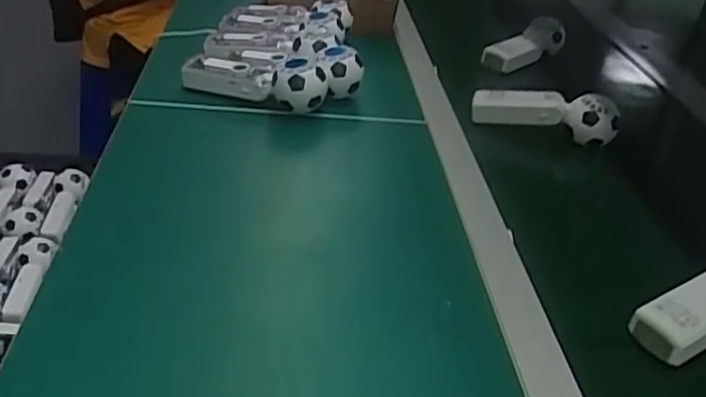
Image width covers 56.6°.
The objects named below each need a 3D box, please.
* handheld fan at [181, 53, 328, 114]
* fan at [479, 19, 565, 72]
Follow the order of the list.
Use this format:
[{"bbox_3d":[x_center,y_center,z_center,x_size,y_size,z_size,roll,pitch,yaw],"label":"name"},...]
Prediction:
[{"bbox_3d":[-0.113,-0.140,0.755,0.162,0.053,0.046,18,33,14],"label":"handheld fan"},{"bbox_3d":[0.259,-0.237,0.998,0.156,0.058,0.048,-23,39,-39],"label":"fan"}]

